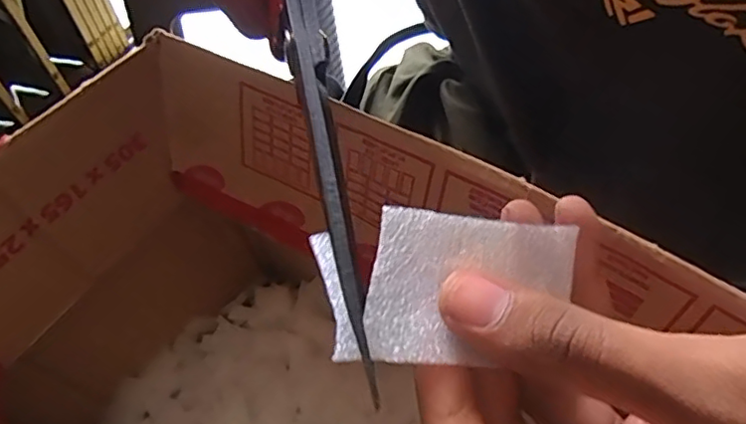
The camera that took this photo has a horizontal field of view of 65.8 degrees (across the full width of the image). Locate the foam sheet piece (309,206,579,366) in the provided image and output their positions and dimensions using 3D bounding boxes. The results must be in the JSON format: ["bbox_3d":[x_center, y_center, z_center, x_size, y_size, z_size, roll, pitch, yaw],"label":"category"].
[{"bbox_3d":[0.018,0.019,0.144,0.063,0.011,0.037,3,69,-5],"label":"foam sheet piece"}]

